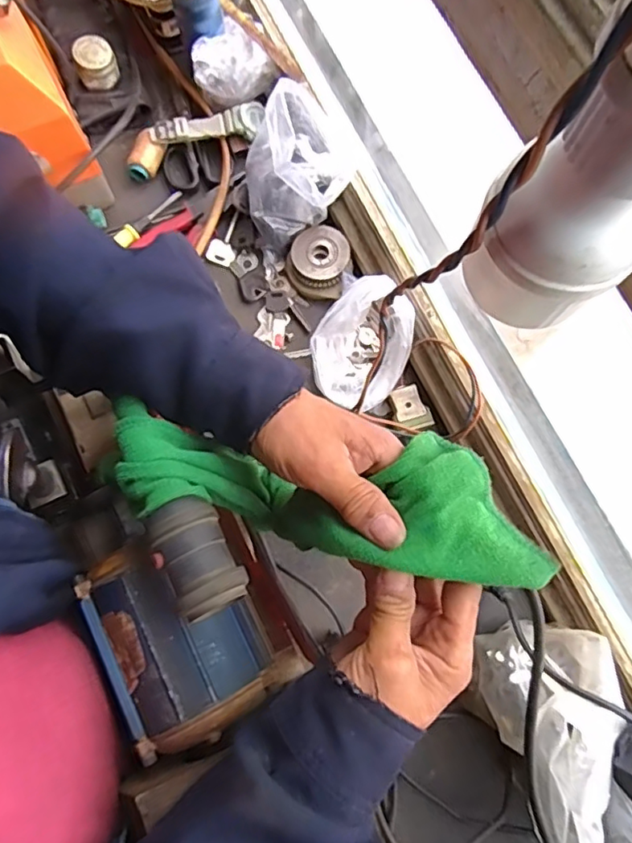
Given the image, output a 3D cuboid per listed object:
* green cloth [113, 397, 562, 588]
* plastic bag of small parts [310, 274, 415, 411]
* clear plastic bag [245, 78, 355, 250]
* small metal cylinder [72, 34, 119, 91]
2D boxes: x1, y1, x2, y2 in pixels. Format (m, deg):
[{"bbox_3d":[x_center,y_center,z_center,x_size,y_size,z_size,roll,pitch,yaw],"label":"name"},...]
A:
[{"bbox_3d":[0.010,0.046,0.356,0.242,0.121,0.082,11,79,5],"label":"green cloth"},{"bbox_3d":[0.046,-0.072,0.535,0.088,0.057,0.105,39,81,8],"label":"plastic bag of small parts"},{"bbox_3d":[-0.016,-0.226,0.525,0.097,0.110,0.092,-6,78,-1],"label":"clear plastic bag"},{"bbox_3d":[-0.212,-0.346,0.549,0.037,0.033,0.035,-23,79,-4],"label":"small metal cylinder"}]

